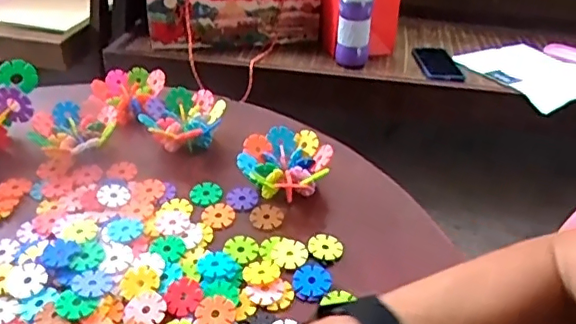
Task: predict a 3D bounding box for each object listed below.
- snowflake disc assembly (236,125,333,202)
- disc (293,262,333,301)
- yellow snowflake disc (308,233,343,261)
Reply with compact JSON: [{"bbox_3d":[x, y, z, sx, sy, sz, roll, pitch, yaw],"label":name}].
[{"bbox_3d":[-0.003,0.004,0.569,0.088,0.043,0.080,6,41,6],"label":"snowflake disc assembly"},{"bbox_3d":[0.021,0.101,0.479,0.032,0.004,0.038,7,41,7],"label":"disc"},{"bbox_3d":[0.034,0.077,0.510,0.030,0.005,0.028,0,41,0],"label":"yellow snowflake disc"}]

